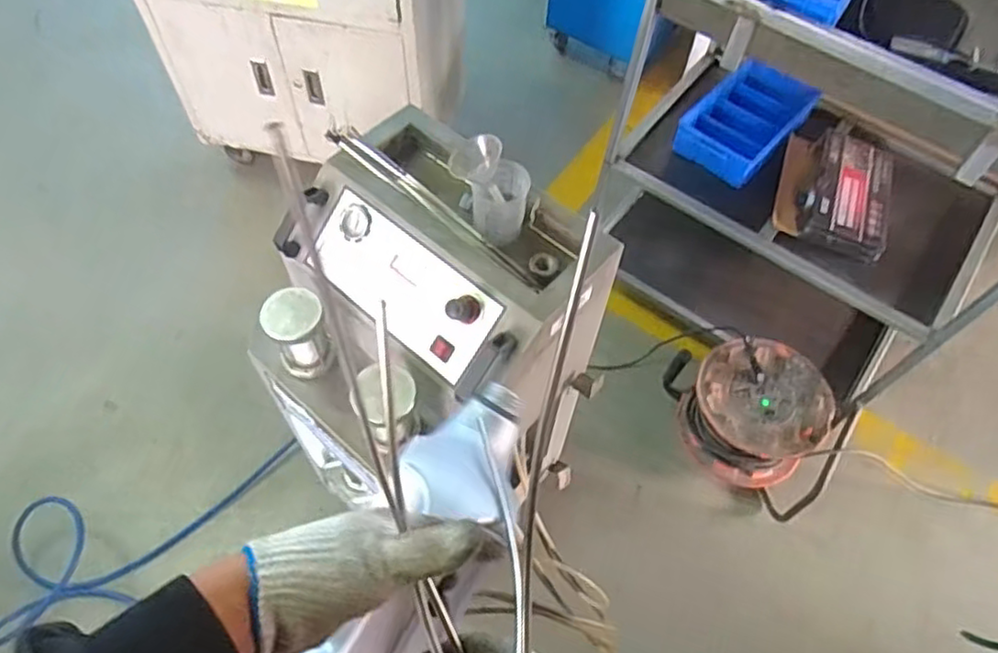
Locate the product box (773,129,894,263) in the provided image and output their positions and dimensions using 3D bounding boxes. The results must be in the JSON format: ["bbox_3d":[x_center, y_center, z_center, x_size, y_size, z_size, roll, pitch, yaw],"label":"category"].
[{"bbox_3d":[0.764,-0.315,1.533,0.246,0.078,0.303,19,60,9],"label":"product box"}]

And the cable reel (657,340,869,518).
[{"bbox_3d":[0.594,0.206,1.631,0.410,0.221,0.313,35,64,17],"label":"cable reel"}]

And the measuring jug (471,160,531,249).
[{"bbox_3d":[0.002,-0.162,0.911,0.074,0.084,0.079,4,59,0],"label":"measuring jug"}]

